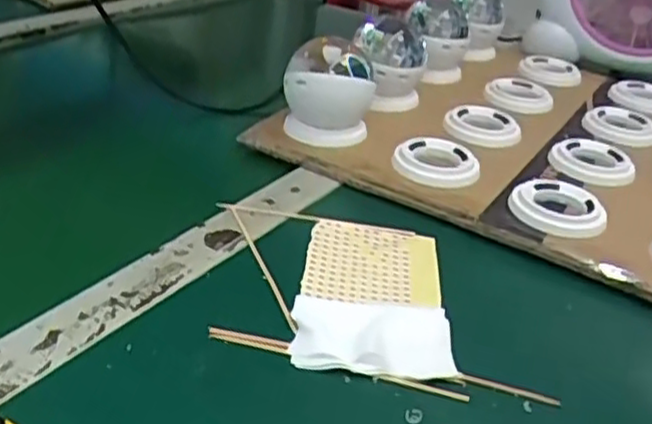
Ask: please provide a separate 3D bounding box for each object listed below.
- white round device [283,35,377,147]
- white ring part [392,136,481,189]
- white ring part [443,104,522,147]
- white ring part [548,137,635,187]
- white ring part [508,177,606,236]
[{"bbox_3d":[0.004,-0.110,0.639,0.076,0.074,0.082,8,31,0],"label":"white round device"},{"bbox_3d":[0.091,-0.043,0.602,0.069,0.016,0.069,1,32,-10],"label":"white ring part"},{"bbox_3d":[0.147,-0.085,0.688,0.070,0.014,0.070,5,31,-3],"label":"white ring part"},{"bbox_3d":[0.234,-0.043,0.638,0.069,0.014,0.076,4,31,-5],"label":"white ring part"},{"bbox_3d":[0.175,-0.004,0.554,0.066,0.018,0.076,8,31,0],"label":"white ring part"}]

